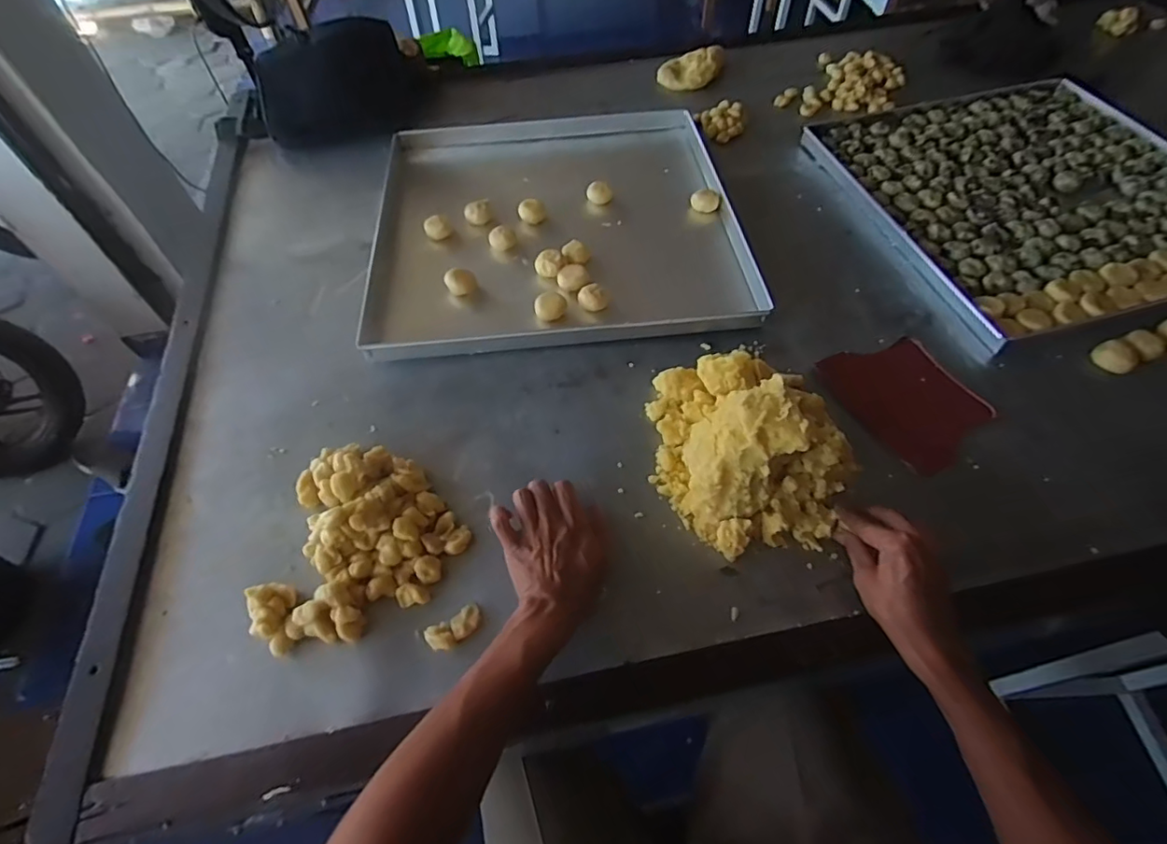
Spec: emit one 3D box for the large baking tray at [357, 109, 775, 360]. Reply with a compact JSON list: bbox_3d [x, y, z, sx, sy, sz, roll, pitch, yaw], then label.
[{"bbox_3d":[-0.040,-0.302,0.809,0.491,0.027,0.482,-5,56,-2],"label":"large baking tray"}]

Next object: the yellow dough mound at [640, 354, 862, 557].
[{"bbox_3d":[0.174,0.014,0.560,0.194,0.109,0.205,1,56,2],"label":"yellow dough mound"}]

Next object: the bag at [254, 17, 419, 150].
[{"bbox_3d":[-0.419,-0.581,0.954,0.269,0.131,0.121,-17,57,-10],"label":"bag"}]

